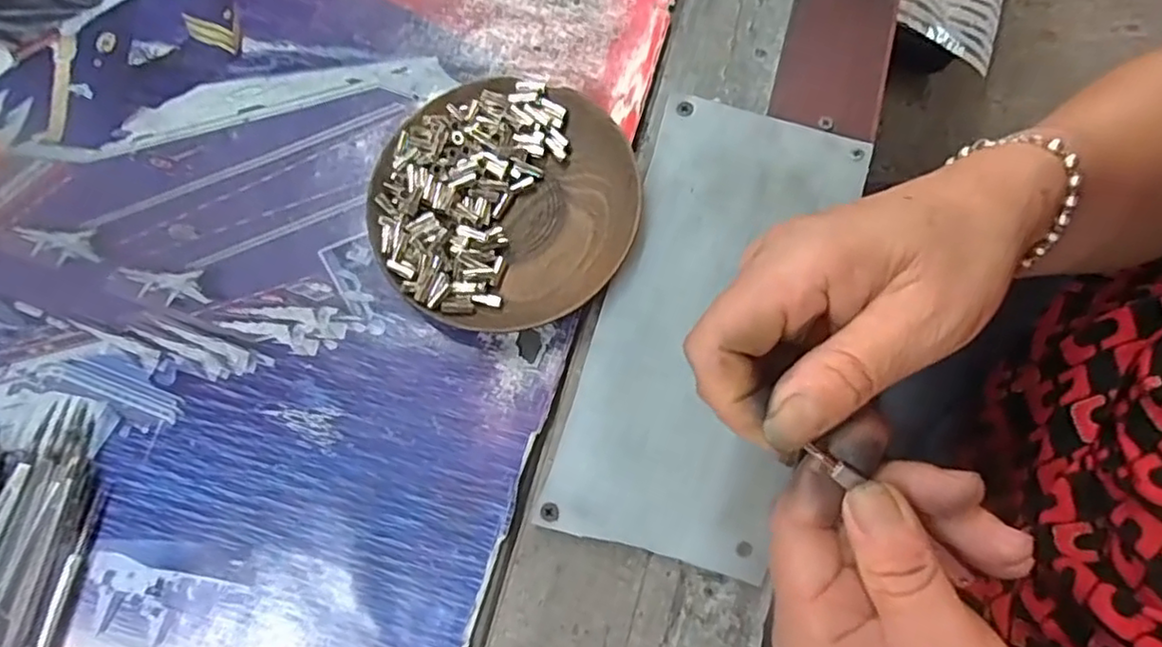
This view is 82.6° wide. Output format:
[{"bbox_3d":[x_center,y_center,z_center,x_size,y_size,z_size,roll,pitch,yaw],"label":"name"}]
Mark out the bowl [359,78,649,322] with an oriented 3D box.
[{"bbox_3d":[-0.034,-0.054,0.295,0.113,0.019,0.113,0,76,1],"label":"bowl"}]

